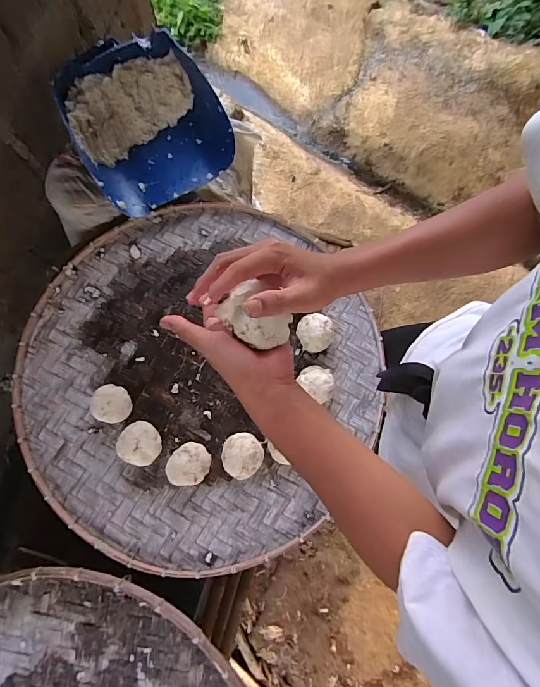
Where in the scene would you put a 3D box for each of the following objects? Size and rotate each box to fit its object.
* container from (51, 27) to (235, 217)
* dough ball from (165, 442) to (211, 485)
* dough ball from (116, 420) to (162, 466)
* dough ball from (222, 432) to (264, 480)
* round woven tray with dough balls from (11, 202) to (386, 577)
[{"bbox_3d":[-0.268,-0.469,0.816,0.302,0.137,0.327,-32,82,-6],"label":"container"},{"bbox_3d":[-0.152,0.227,0.701,0.073,0.052,0.083,32,81,5],"label":"dough ball"},{"bbox_3d":[-0.247,0.191,0.719,0.074,0.048,0.079,0,80,-1],"label":"dough ball"},{"bbox_3d":[-0.050,0.209,0.699,0.072,0.056,0.079,0,80,-1],"label":"dough ball"},{"bbox_3d":[-0.143,0.052,0.745,0.718,0.064,0.708,0,80,-1],"label":"round woven tray with dough balls"}]

